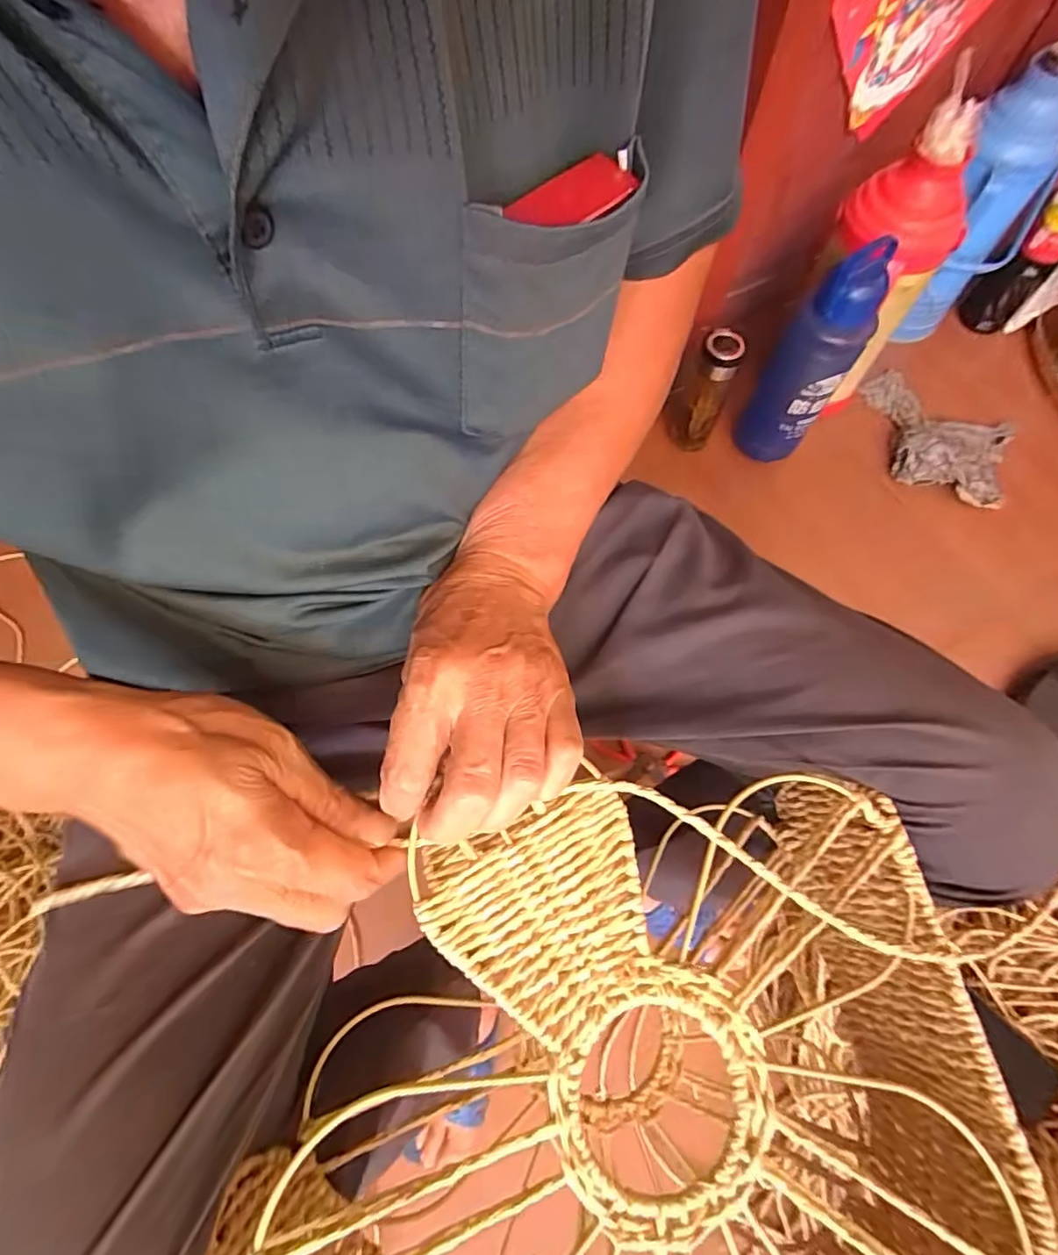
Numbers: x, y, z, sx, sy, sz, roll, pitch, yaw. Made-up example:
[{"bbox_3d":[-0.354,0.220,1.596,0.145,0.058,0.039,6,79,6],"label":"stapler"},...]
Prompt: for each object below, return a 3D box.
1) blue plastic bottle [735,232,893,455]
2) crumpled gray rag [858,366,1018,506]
[{"bbox_3d":[0.386,-0.359,0.793,0.100,0.321,0.075,20,70,8],"label":"blue plastic bottle"},{"bbox_3d":[0.665,-0.320,0.926,0.238,0.051,0.212,22,71,9],"label":"crumpled gray rag"}]

